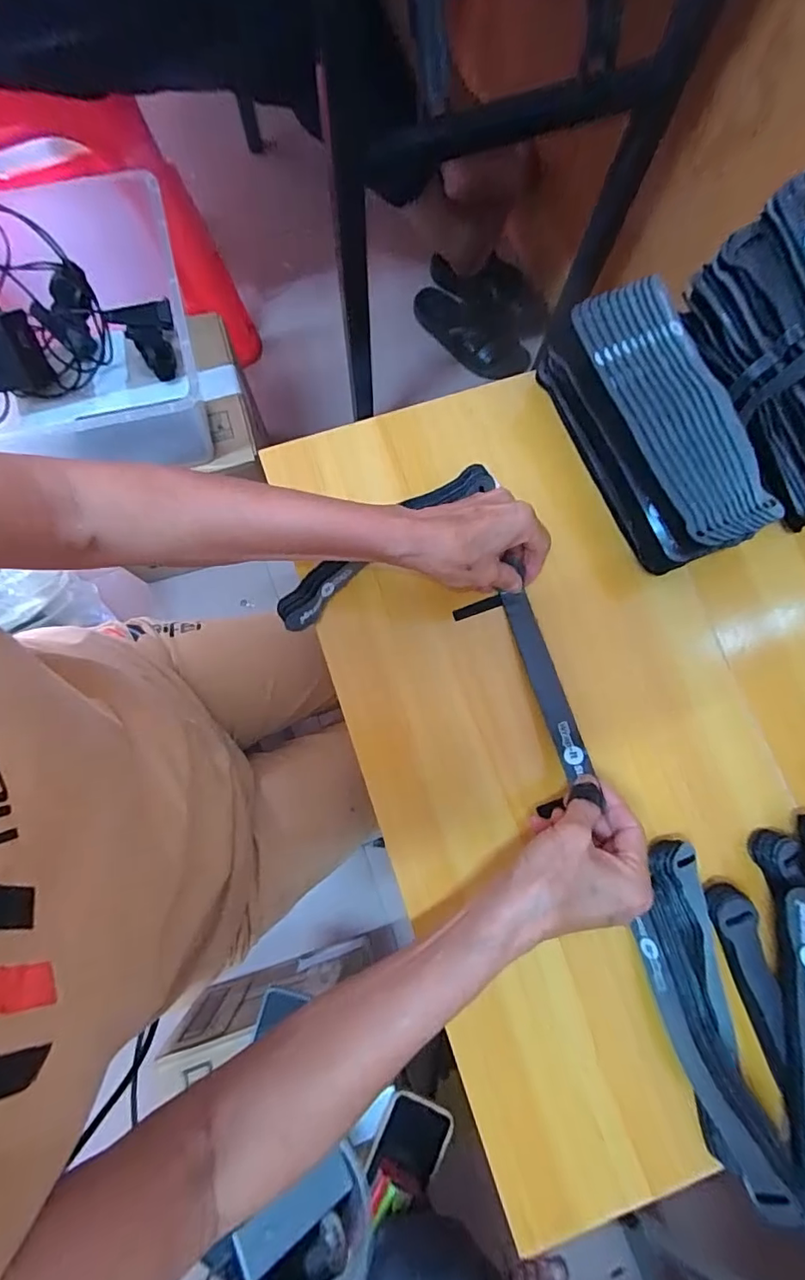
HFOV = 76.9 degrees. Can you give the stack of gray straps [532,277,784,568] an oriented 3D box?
[{"bbox_3d":[0.193,-0.157,0.389,0.091,0.062,0.200,-21,81,-4],"label":"stack of gray straps"}]

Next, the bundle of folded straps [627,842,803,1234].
[{"bbox_3d":[0.197,0.248,0.333,0.050,0.027,0.209,-11,80,-3],"label":"bundle of folded straps"}]

